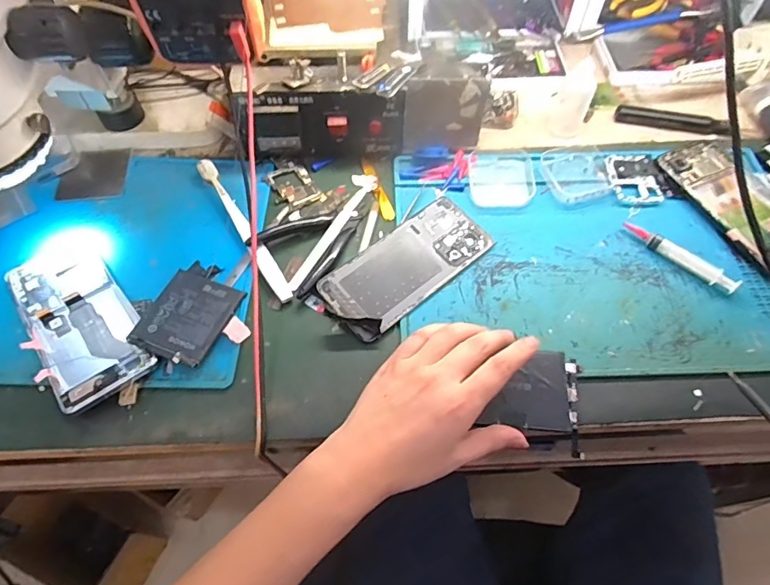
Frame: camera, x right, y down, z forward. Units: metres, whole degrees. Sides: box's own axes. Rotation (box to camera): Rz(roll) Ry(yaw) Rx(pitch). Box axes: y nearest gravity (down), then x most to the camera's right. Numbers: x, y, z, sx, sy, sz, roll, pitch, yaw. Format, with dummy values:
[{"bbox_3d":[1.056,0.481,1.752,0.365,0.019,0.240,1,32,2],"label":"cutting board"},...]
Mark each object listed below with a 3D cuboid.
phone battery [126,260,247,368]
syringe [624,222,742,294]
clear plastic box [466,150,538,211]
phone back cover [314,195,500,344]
[{"bbox_3d":[-0.163,0.015,0.407,0.064,0.007,0.093,20,55,6],"label":"phone battery"},{"bbox_3d":[0.266,-0.033,0.439,0.104,0.015,0.013,38,67,19],"label":"syringe"},{"bbox_3d":[0.117,-0.120,0.491,0.064,0.018,0.075,-4,61,-3],"label":"clear plastic box"},{"bbox_3d":[0.020,-0.025,0.438,0.161,0.009,0.071,-37,67,-19],"label":"phone back cover"}]

